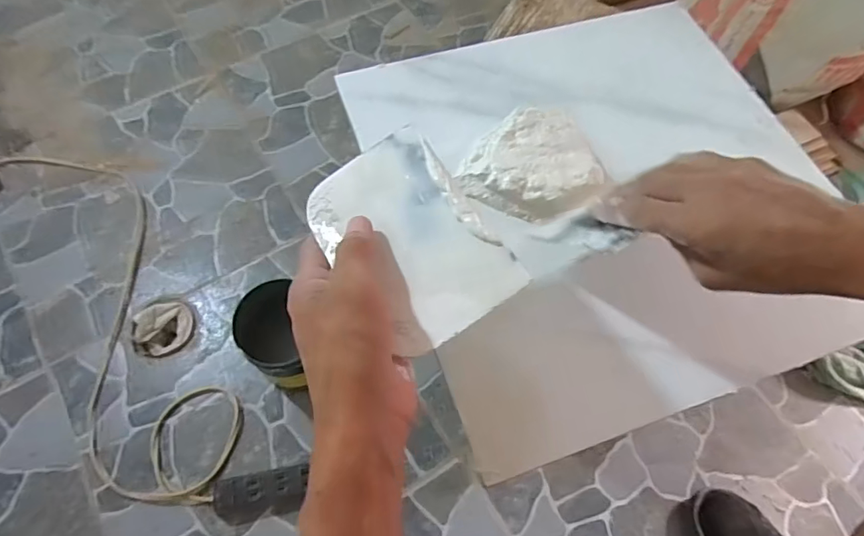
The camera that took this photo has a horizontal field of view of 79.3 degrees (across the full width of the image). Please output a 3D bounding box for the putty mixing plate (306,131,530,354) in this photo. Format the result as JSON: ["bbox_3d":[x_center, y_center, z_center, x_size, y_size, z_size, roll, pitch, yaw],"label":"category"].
[{"bbox_3d":[-0.017,-0.020,0.319,0.088,0.006,0.140,-34,64,0],"label":"putty mixing plate"}]

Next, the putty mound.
[{"bbox_3d":[0.094,-0.090,0.451,0.108,0.027,0.116,1,64,-1],"label":"putty mound"}]

